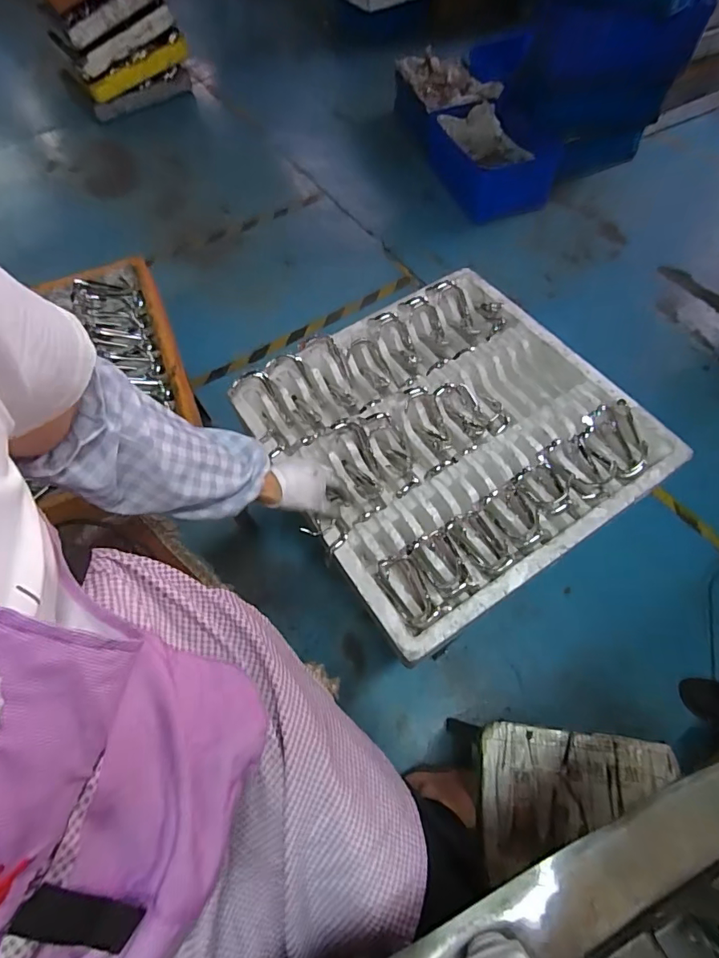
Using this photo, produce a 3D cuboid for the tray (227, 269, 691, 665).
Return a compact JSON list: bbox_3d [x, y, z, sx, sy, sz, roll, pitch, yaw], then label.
[{"bbox_3d":[0.141,-0.085,0.806,0.545,0.074,0.547,-31,63,-13],"label":"tray"}]

